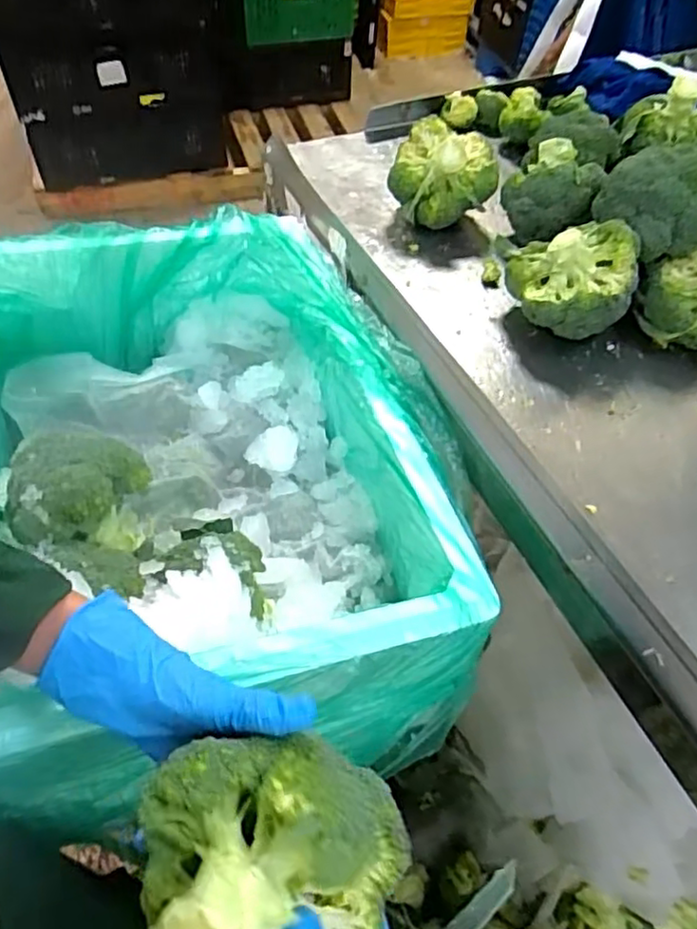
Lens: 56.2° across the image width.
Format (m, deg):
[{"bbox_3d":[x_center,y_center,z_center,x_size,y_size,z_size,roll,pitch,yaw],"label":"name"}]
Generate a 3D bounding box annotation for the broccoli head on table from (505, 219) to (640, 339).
[{"bbox_3d":[0.213,-0.179,0.625,0.114,0.085,0.081,17,54,9],"label":"broccoli head on table"}]

